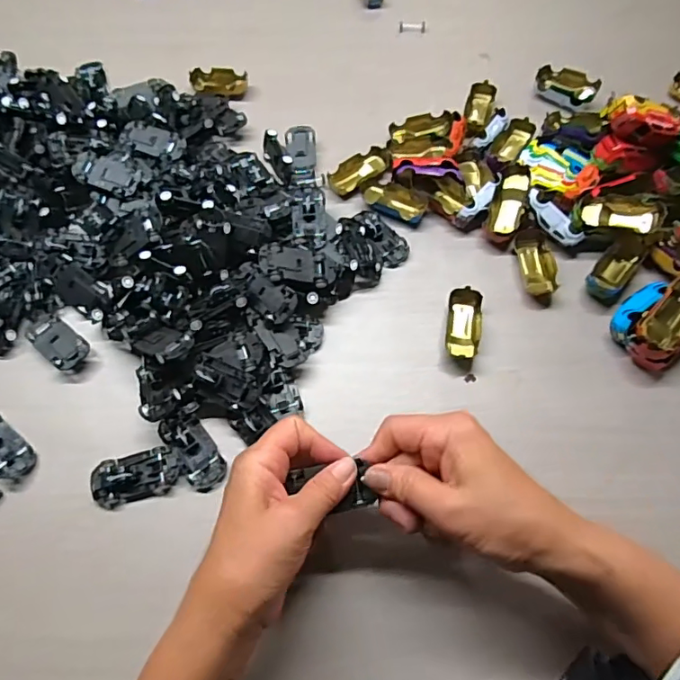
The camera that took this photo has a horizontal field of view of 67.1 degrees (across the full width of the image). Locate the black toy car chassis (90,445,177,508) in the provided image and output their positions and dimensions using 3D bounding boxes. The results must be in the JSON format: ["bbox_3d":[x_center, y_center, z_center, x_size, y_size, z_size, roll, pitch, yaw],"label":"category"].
[{"bbox_3d":[-0.151,0.100,0.376,0.063,0.013,0.033,-13,64,-5],"label":"black toy car chassis"}]

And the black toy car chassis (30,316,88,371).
[{"bbox_3d":[-0.234,0.002,0.426,0.061,0.014,0.028,35,69,17],"label":"black toy car chassis"}]

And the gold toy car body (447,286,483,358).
[{"bbox_3d":[0.104,-0.011,0.428,0.027,0.019,0.064,6,64,4],"label":"gold toy car body"}]

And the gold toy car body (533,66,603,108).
[{"bbox_3d":[0.240,-0.269,0.546,0.065,0.019,0.033,26,67,14],"label":"gold toy car body"}]

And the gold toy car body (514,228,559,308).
[{"bbox_3d":[0.178,-0.066,0.455,0.029,0.018,0.066,-8,64,-3],"label":"gold toy car body"}]

